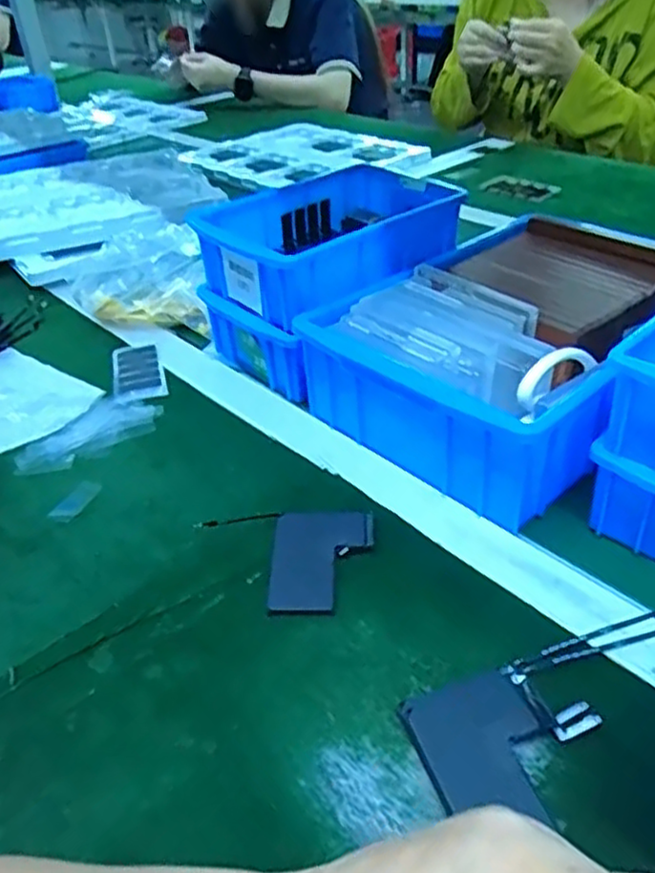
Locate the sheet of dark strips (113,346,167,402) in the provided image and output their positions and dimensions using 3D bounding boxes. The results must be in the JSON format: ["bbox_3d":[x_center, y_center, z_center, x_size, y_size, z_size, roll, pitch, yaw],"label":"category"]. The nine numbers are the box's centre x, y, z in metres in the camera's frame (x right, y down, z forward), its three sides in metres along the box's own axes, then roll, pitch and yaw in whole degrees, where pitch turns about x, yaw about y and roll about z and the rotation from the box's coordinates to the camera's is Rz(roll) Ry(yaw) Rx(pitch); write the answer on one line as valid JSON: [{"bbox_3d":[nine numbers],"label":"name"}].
[{"bbox_3d":[-0.163,-0.059,0.603,0.041,0.008,0.090,-11,37,-10],"label":"sheet of dark strips"}]

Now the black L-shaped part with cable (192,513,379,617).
[{"bbox_3d":[-0.026,0.071,0.409,0.102,0.007,0.078,1,36,6],"label":"black L-shaped part with cable"}]

